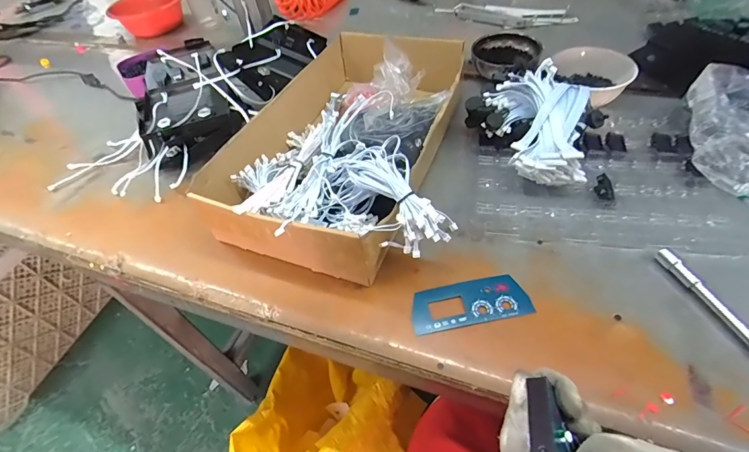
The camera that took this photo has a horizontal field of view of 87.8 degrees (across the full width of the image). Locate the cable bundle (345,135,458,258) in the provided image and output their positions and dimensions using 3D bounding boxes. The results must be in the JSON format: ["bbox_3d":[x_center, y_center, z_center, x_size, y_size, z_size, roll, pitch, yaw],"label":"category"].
[{"bbox_3d":[0.025,-0.037,0.488,0.088,0.064,0.160,-26,51,-13],"label":"cable bundle"}]

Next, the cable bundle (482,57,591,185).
[{"bbox_3d":[0.242,-0.158,0.590,0.149,0.054,0.207,6,62,23],"label":"cable bundle"}]

